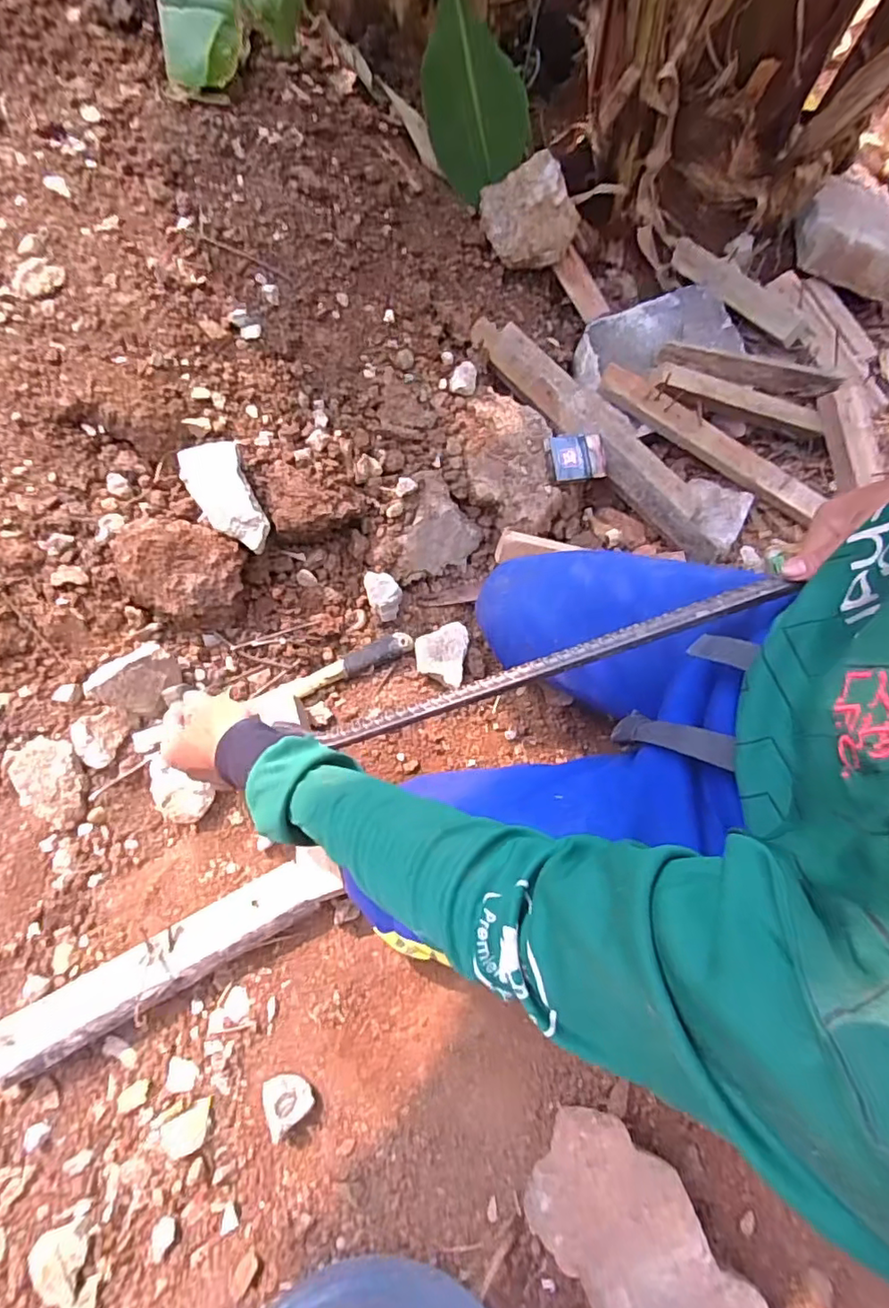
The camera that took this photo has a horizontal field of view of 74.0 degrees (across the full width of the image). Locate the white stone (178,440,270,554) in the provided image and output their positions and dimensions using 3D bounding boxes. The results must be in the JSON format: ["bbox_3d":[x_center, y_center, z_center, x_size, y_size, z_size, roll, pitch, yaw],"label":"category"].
[{"bbox_3d":[-0.242,-0.178,0.660,0.066,0.023,0.132,-33,88,-9],"label":"white stone"}]

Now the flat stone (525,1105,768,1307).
[{"bbox_3d":[0.166,0.507,0.497,0.213,0.064,0.126,43,78,15],"label":"flat stone"}]

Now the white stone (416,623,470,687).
[{"bbox_3d":[-0.005,-0.002,0.740,0.064,0.015,0.083,8,72,5],"label":"white stone"}]

